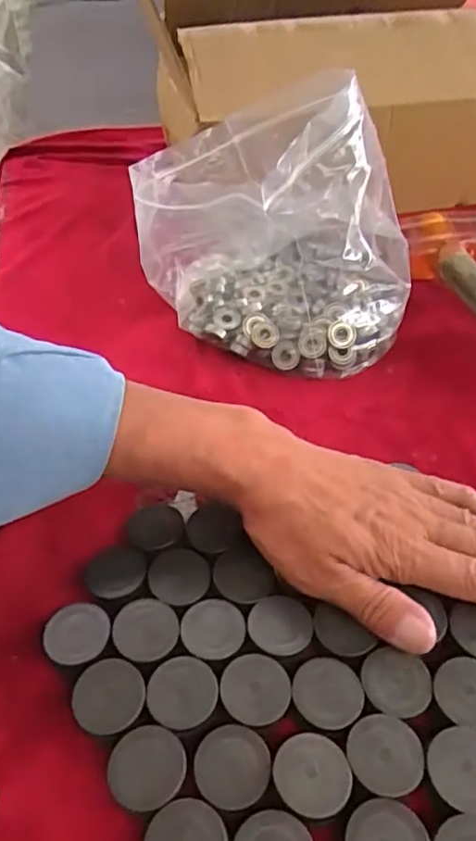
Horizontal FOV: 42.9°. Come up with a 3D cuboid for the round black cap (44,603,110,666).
[{"bbox_3d":[-0.080,0.107,0.303,0.032,0.009,0.030,0,44,0],"label":"round black cap"}]

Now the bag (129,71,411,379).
[{"bbox_3d":[0.029,-0.150,0.467,0.206,0.171,0.156,17,47,16],"label":"bag"}]

